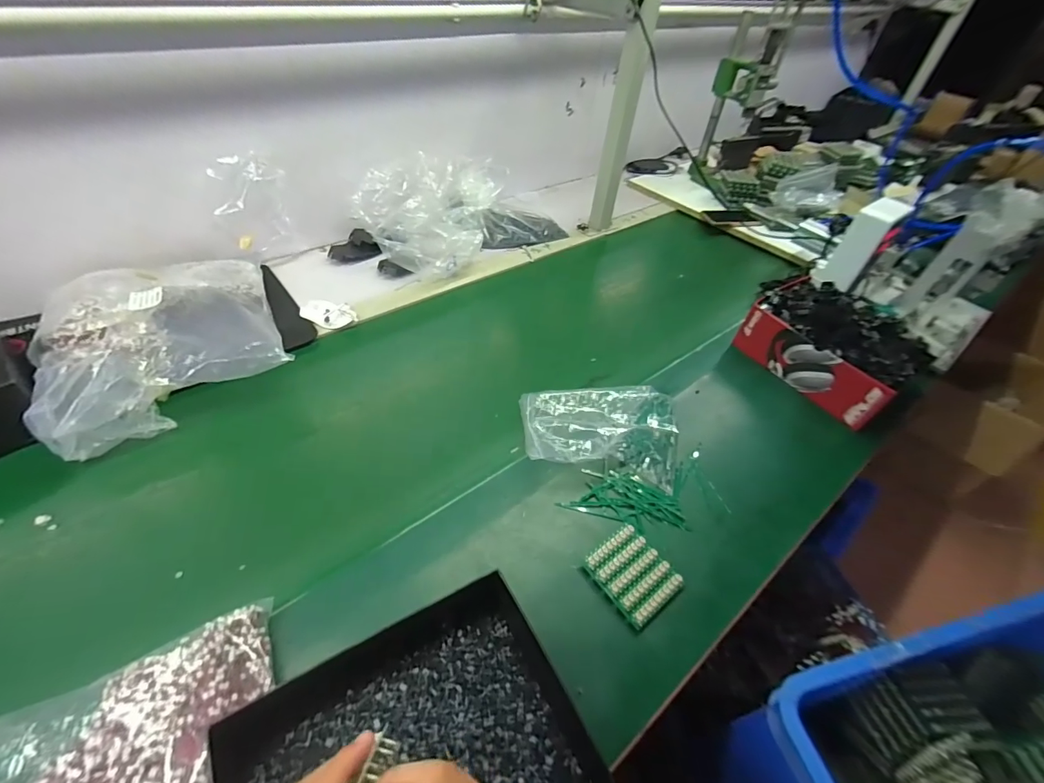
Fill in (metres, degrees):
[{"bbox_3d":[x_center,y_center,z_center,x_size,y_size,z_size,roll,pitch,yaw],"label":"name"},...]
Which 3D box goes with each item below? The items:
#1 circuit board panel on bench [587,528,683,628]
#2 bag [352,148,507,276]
[{"bbox_3d":[0.123,0.203,0.491,0.079,0.009,0.088,-30,57,-27],"label":"circuit board panel on bench"},{"bbox_3d":[-0.195,-0.379,0.931,0.262,0.129,0.312,10,46,4],"label":"bag"}]

